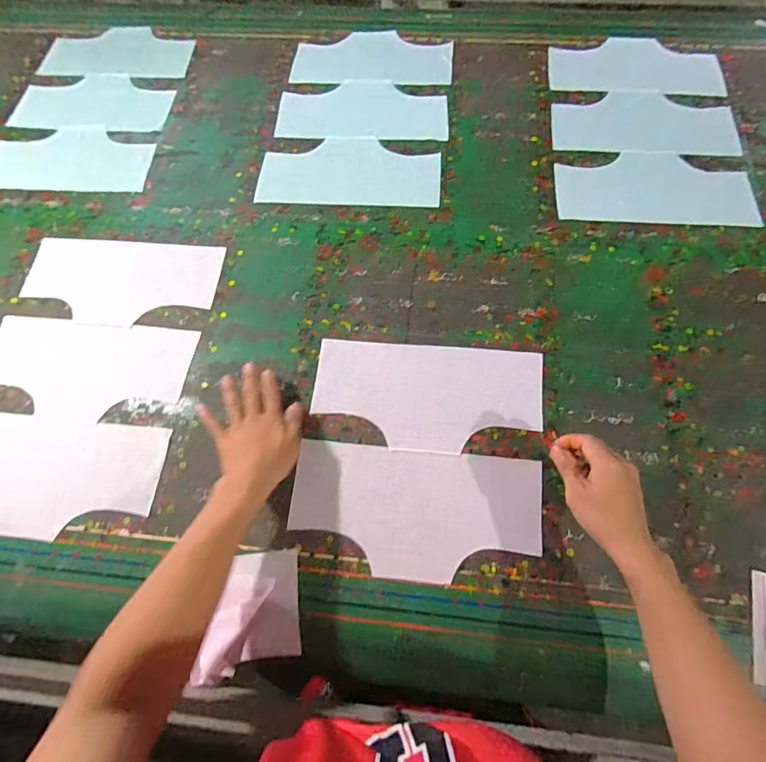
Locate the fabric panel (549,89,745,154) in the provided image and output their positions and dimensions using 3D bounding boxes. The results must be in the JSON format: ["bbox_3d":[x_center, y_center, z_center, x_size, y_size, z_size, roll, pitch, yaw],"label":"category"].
[{"bbox_3d":[0.453,-0.454,0.768,0.302,0.012,0.150,5,69,3],"label":"fabric panel"}]

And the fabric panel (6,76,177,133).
[{"bbox_3d":[-0.559,-0.535,0.845,0.322,0.006,0.135,9,72,12],"label":"fabric panel"}]

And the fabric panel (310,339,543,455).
[{"bbox_3d":[0.058,0.021,0.595,0.304,0.008,0.150,5,67,6],"label":"fabric panel"}]

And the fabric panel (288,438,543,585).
[{"bbox_3d":[0.040,0.161,0.539,0.302,0.007,0.151,5,69,4],"label":"fabric panel"}]

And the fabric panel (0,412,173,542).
[{"bbox_3d":[-0.447,0.122,0.572,0.303,0.010,0.150,4,70,10],"label":"fabric panel"}]

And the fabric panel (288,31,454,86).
[{"bbox_3d":[-0.021,-0.636,0.857,0.308,0.011,0.154,6,67,6],"label":"fabric panel"}]

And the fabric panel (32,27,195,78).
[{"bbox_3d":[-0.545,-0.679,0.902,0.315,0.009,0.158,6,69,10],"label":"fabric panel"}]

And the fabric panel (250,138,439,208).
[{"bbox_3d":[-0.057,-0.362,0.749,0.303,0.006,0.148,4,67,5],"label":"fabric panel"}]

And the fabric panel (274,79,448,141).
[{"bbox_3d":[-0.037,-0.501,0.804,0.307,0.006,0.148,5,67,6],"label":"fabric panel"}]

